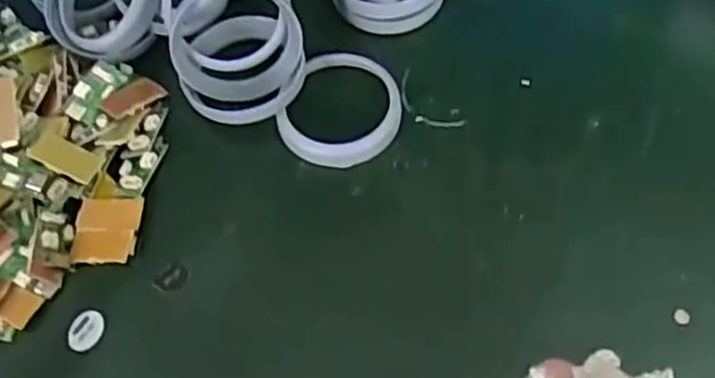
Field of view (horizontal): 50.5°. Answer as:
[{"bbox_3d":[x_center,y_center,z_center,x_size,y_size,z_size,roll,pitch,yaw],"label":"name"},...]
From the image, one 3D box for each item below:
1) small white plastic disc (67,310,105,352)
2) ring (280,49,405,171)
[{"bbox_3d":[-0.111,0.058,0.310,0.013,0.004,0.017,26,67,17],"label":"small white plastic disc"},{"bbox_3d":[-0.006,-0.039,0.360,0.052,0.008,0.062,20,65,14],"label":"ring"}]

